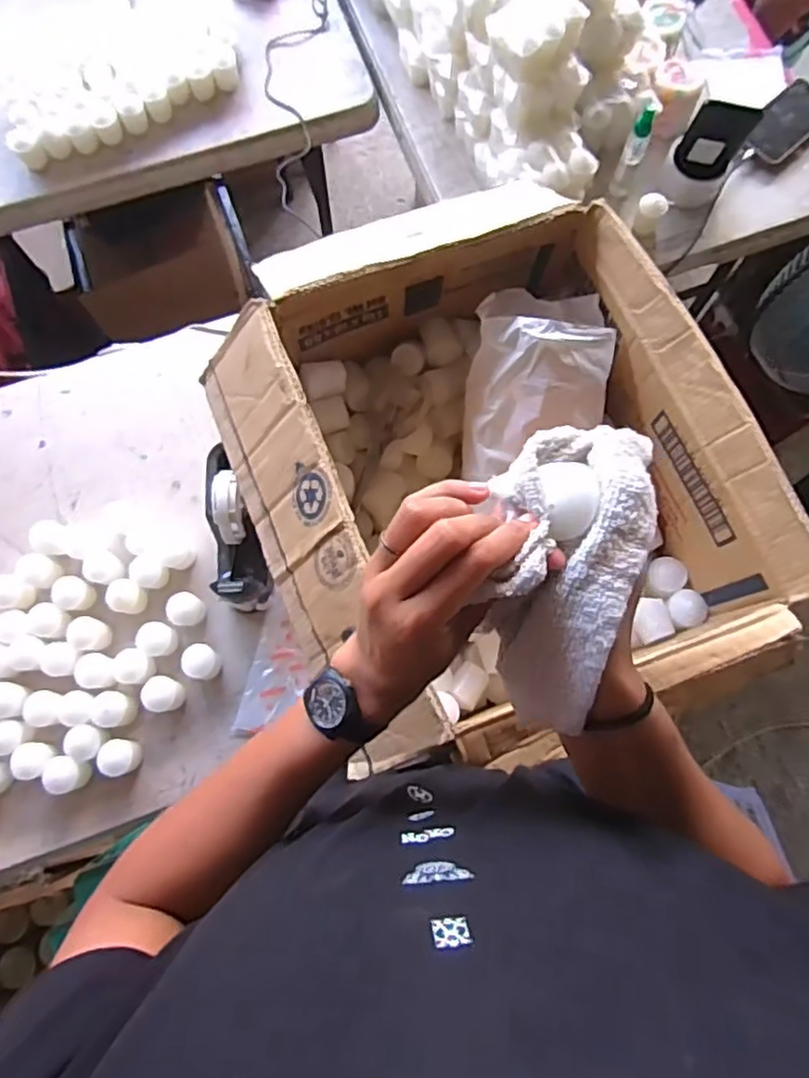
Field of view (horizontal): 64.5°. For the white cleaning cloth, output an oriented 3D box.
[{"bbox_3d":[0.079,0.018,0.324,0.074,0.054,0.160,10,92,2],"label":"white cleaning cloth"}]

